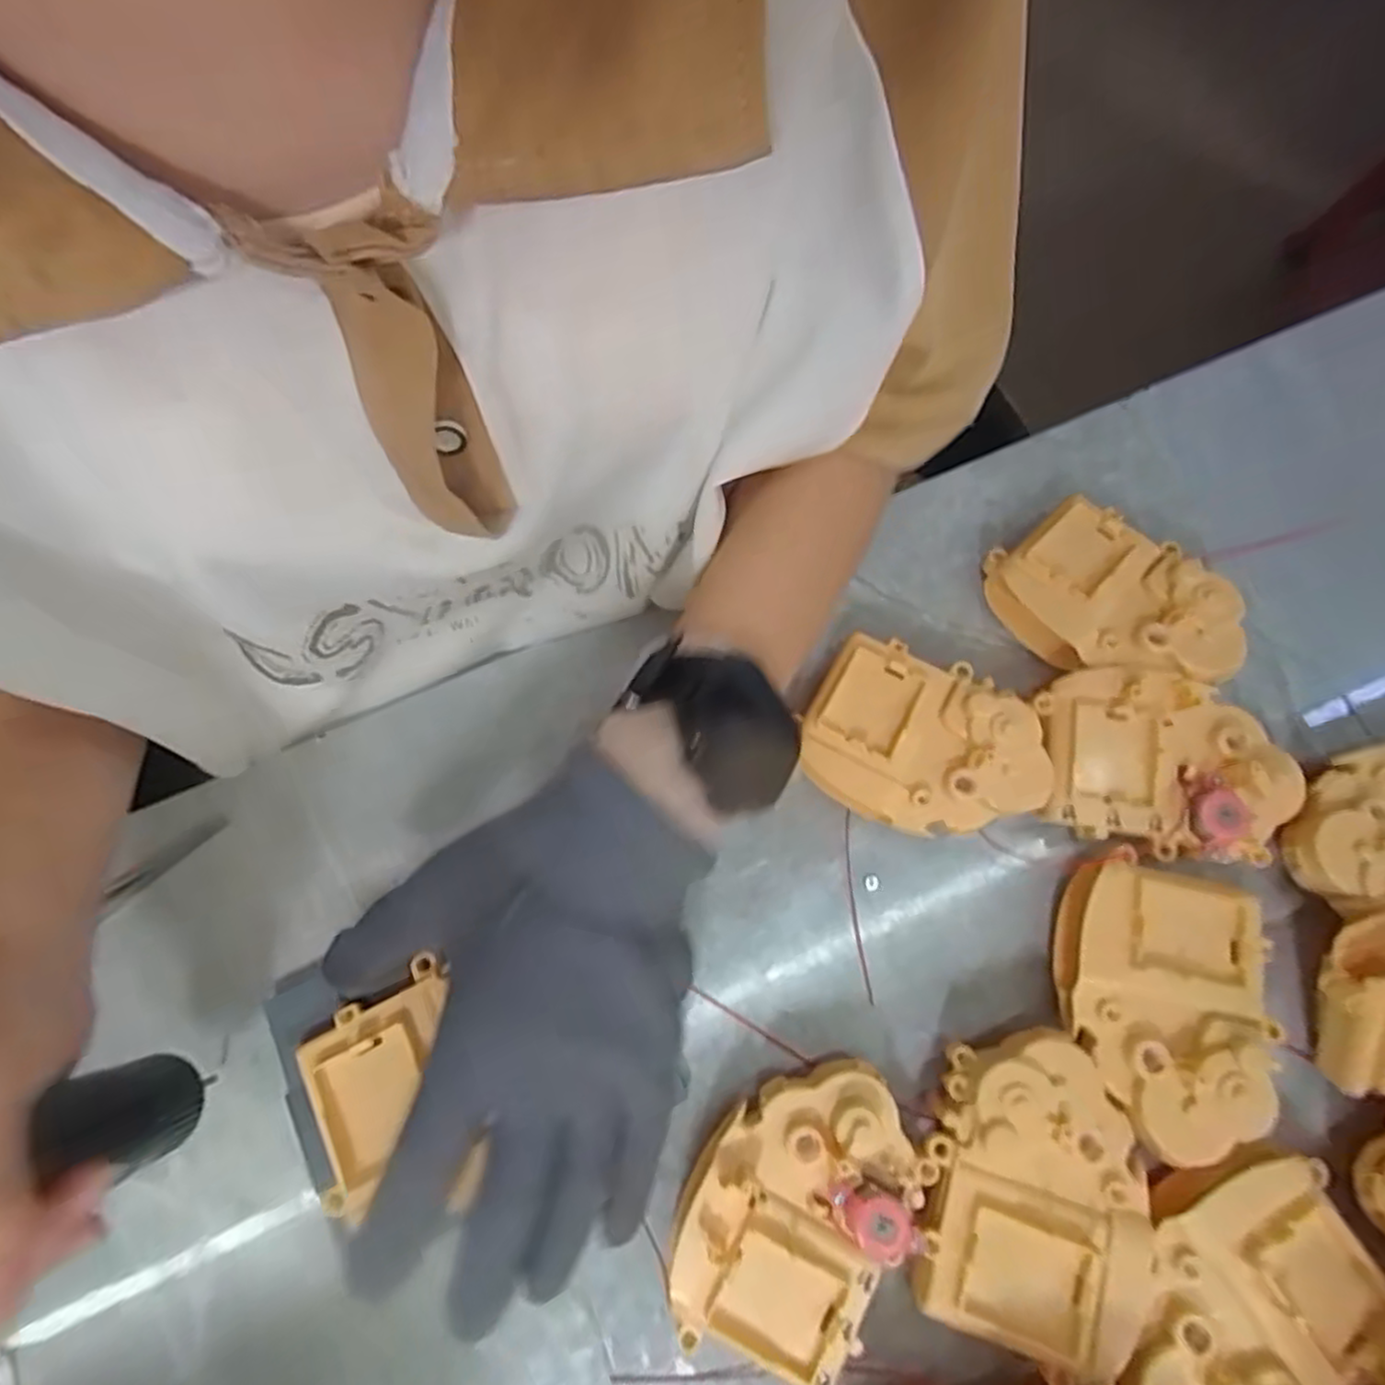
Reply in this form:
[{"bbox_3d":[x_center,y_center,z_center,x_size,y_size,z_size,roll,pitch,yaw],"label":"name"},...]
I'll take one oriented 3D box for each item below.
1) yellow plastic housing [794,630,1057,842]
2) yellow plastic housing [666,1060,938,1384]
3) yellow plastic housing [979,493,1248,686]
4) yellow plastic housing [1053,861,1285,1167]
[{"bbox_3d":[0.096,0.023,0.312,0.095,0.037,0.071,20,74,5],"label":"yellow plastic housing"},{"bbox_3d":[0.037,0.184,0.266,0.071,0.040,0.104,30,75,8],"label":"yellow plastic housing"},{"bbox_3d":[0.186,-0.039,0.328,0.070,0.044,0.100,-37,77,-11],"label":"yellow plastic housing"},{"bbox_3d":[0.178,0.119,0.283,0.068,0.039,0.096,9,73,2],"label":"yellow plastic housing"}]

